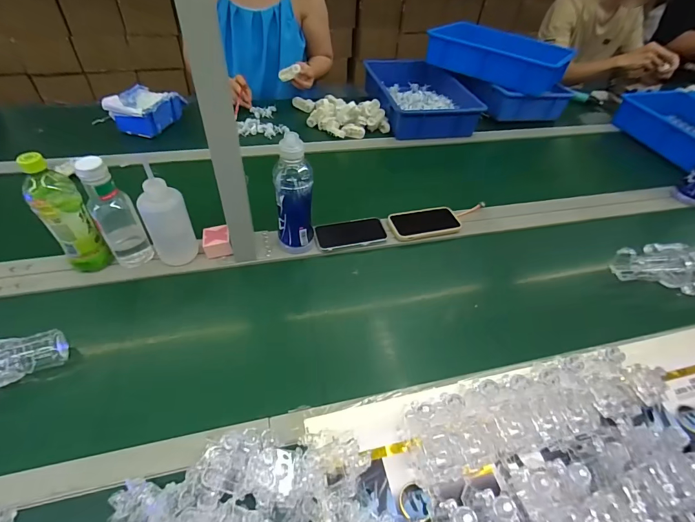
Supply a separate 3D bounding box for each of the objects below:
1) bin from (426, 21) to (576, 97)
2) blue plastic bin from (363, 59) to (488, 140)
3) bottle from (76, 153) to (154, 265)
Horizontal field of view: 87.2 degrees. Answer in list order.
[{"bbox_3d":[0.473,-0.651,1.154,0.404,0.104,0.214,37,54,25],"label":"bin"},{"bbox_3d":[0.236,-0.532,1.170,0.316,0.084,0.408,-6,48,-11],"label":"blue plastic bin"},{"bbox_3d":[-0.403,-0.081,0.629,0.064,0.206,0.057,-32,58,-30],"label":"bottle"}]

